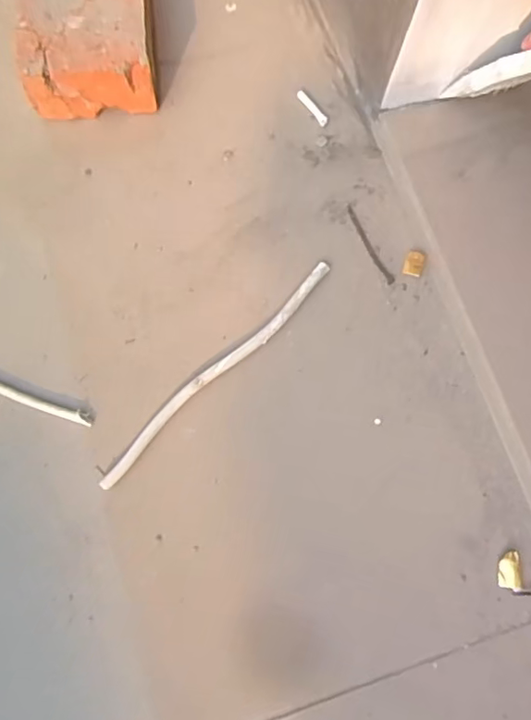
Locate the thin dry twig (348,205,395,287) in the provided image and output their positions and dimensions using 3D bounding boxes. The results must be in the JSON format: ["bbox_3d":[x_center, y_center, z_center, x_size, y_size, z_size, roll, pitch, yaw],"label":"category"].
[{"bbox_3d":[0.084,-0.095,0.453,0.008,0.004,0.075,-25,78,-10],"label":"thin dry twig"}]

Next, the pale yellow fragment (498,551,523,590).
[{"bbox_3d":[0.172,0.147,0.389,0.015,0.007,0.025,12,75,-1],"label":"pale yellow fragment"}]

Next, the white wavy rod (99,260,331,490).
[{"bbox_3d":[-0.034,0.008,0.419,0.234,0.008,0.016,-43,79,-8],"label":"white wavy rod"}]

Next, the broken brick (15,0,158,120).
[{"bbox_3d":[-0.148,-0.302,0.473,0.103,0.055,0.191,-4,75,-3],"label":"broken brick"}]

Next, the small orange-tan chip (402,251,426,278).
[{"bbox_3d":[0.120,-0.077,0.448,0.014,0.007,0.019,17,75,1],"label":"small orange-tan chip"}]

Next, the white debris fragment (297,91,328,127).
[{"bbox_3d":[0.041,-0.220,0.485,0.009,0.004,0.039,-33,79,-11],"label":"white debris fragment"}]

